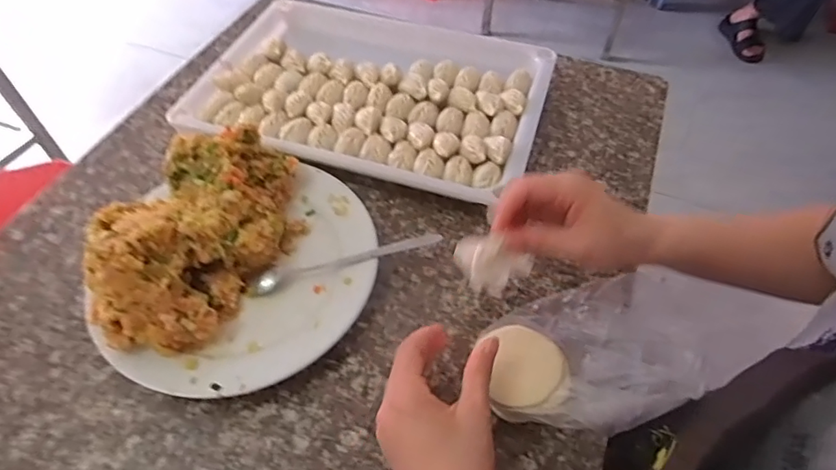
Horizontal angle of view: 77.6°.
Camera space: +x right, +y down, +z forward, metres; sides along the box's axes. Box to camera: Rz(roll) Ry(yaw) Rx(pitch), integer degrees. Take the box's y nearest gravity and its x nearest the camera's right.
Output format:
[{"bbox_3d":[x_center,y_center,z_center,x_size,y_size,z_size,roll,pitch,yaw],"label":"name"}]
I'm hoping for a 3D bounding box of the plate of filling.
[{"bbox_3d":[-0.153,0.011,0.446,0.215,0.086,0.228,0,52,0],"label":"plate of filling"}]

